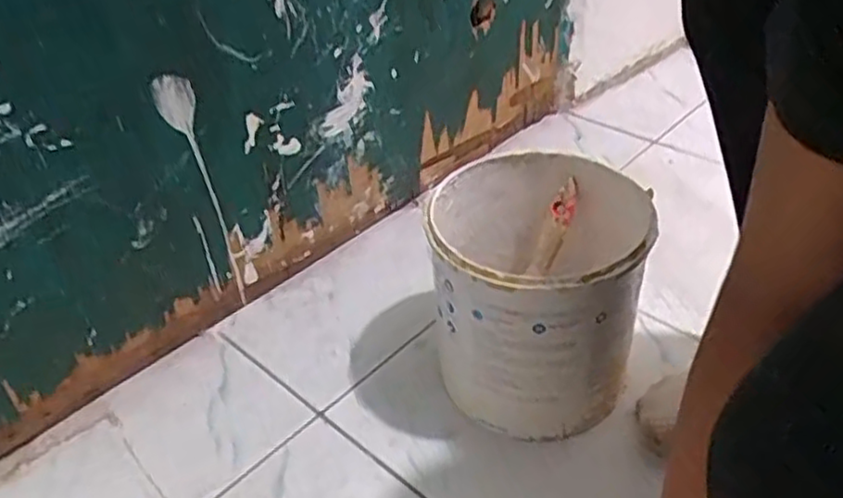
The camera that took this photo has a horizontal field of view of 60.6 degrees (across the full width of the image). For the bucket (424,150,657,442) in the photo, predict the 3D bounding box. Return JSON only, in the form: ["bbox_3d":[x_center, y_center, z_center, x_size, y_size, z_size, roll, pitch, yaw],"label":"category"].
[{"bbox_3d":[0.100,0.038,0.634,0.166,0.185,0.192,7,39,15],"label":"bucket"}]

